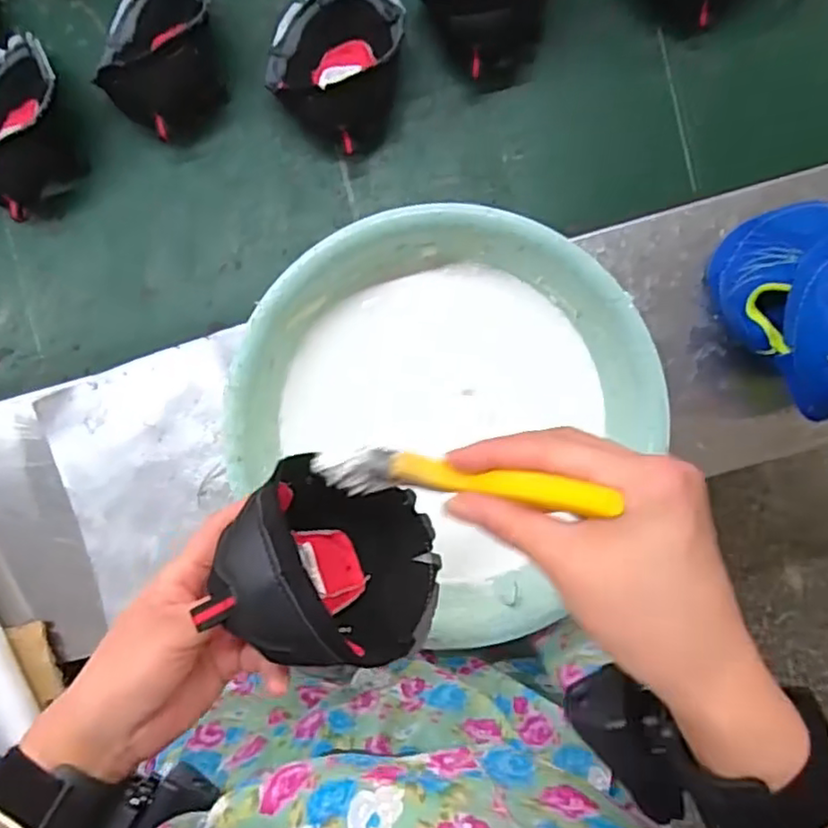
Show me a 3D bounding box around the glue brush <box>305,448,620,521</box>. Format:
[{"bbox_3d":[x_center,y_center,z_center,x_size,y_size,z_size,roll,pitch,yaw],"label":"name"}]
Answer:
[{"bbox_3d":[0.014,0.031,0.295,0.157,0.016,0.025,2,93,41],"label":"glue brush"}]

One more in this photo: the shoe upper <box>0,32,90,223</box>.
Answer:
[{"bbox_3d":[-0.349,-0.254,0.571,0.124,0.061,0.129,0,92,1],"label":"shoe upper"}]

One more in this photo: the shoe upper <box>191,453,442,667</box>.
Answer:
[{"bbox_3d":[-0.038,0.084,0.366,0.114,0.115,0.080,27,93,0],"label":"shoe upper"}]

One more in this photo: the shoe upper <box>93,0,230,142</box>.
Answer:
[{"bbox_3d":[-0.222,-0.324,0.563,0.130,0.071,0.130,41,92,-3],"label":"shoe upper"}]

